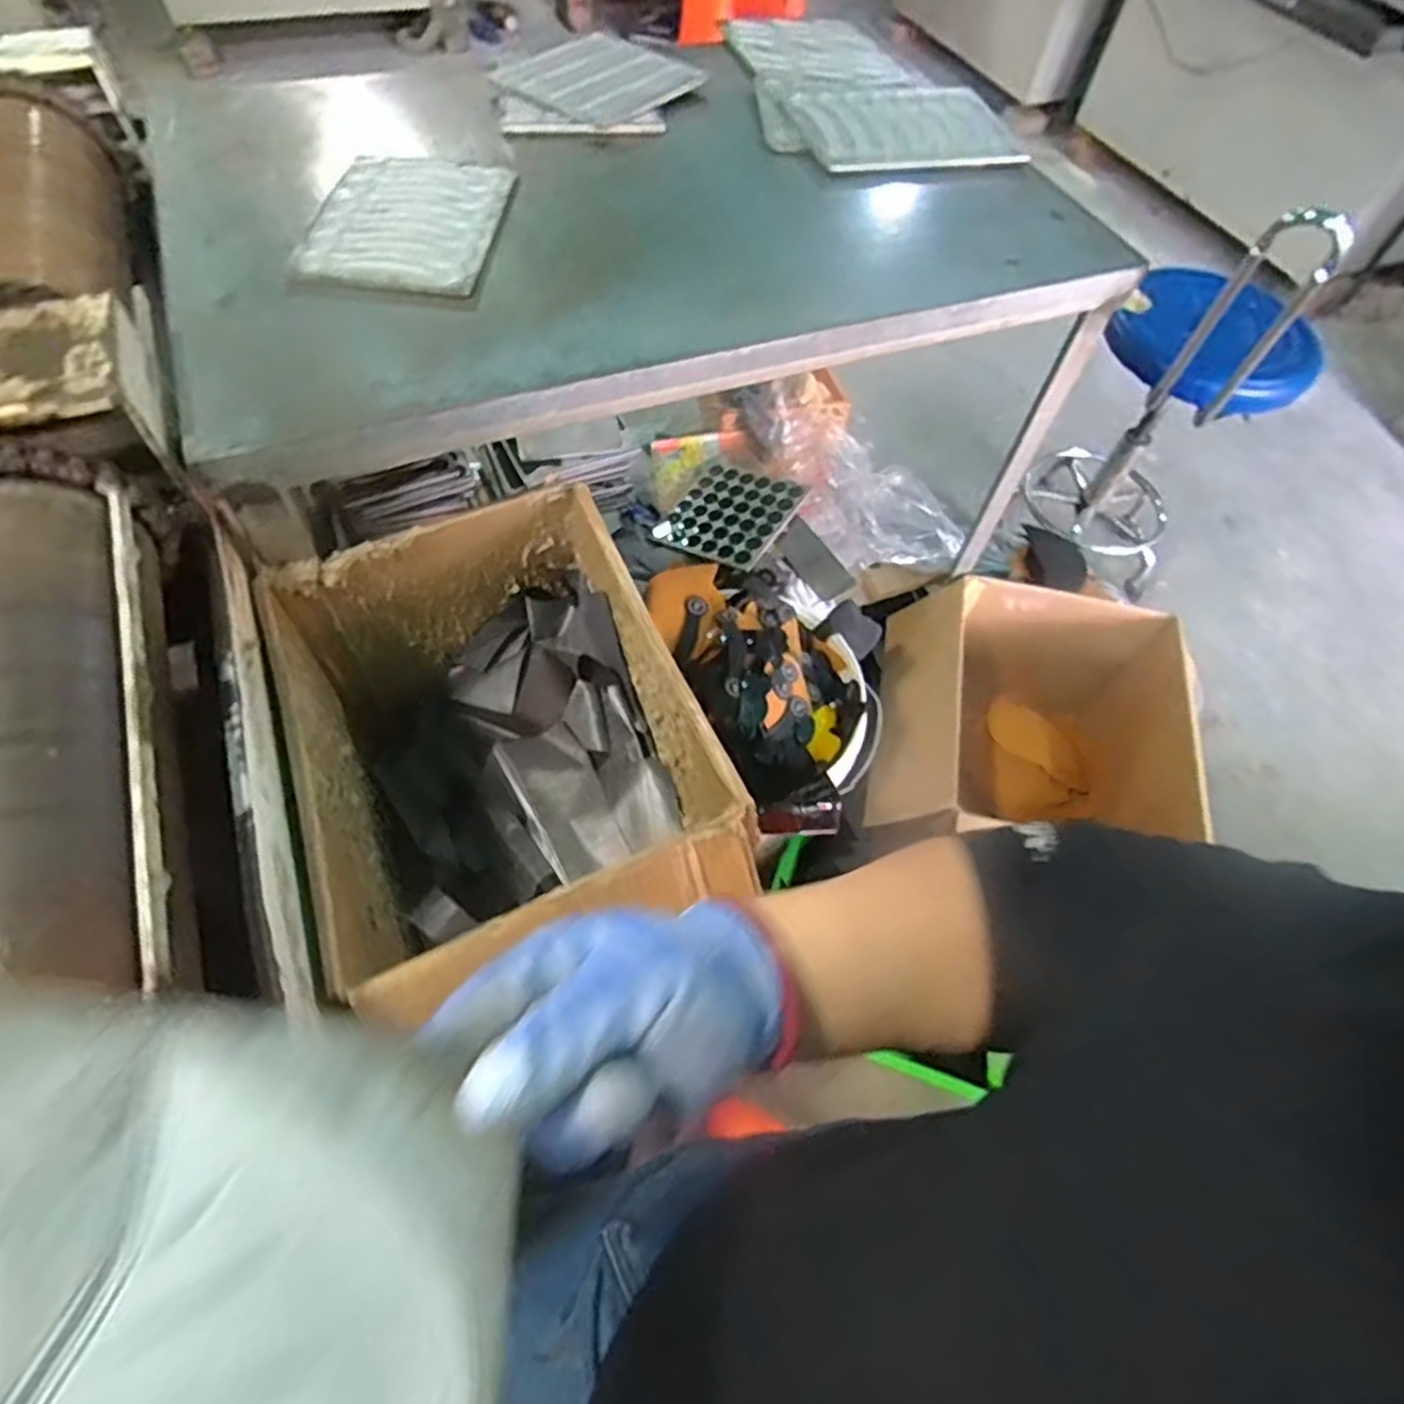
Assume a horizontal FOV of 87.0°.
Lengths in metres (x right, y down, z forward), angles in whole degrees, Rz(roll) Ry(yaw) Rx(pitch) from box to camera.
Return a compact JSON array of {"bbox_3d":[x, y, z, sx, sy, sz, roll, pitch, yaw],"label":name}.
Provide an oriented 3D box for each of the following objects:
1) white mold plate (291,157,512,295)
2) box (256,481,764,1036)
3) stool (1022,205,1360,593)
[{"bbox_3d":[-0.268,-0.441,0.679,0.155,0.009,0.213,6,59,-1],"label":"white mold plate"},{"bbox_3d":[-0.169,0.080,0.657,0.311,0.280,0.467,-20,63,-15],"label":"box"},{"bbox_3d":[0.759,-0.463,1.204,0.294,0.659,0.349,32,62,14],"label":"stool"}]

